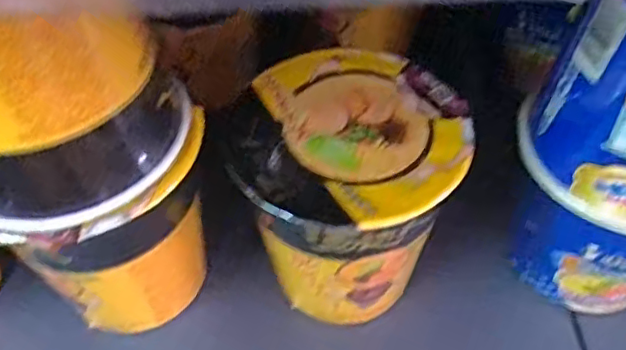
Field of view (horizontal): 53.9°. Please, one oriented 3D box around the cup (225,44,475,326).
[{"bbox_3d":[0.017,0.008,0.312,0.101,0.107,0.100,-1,52,1],"label":"cup"}]

